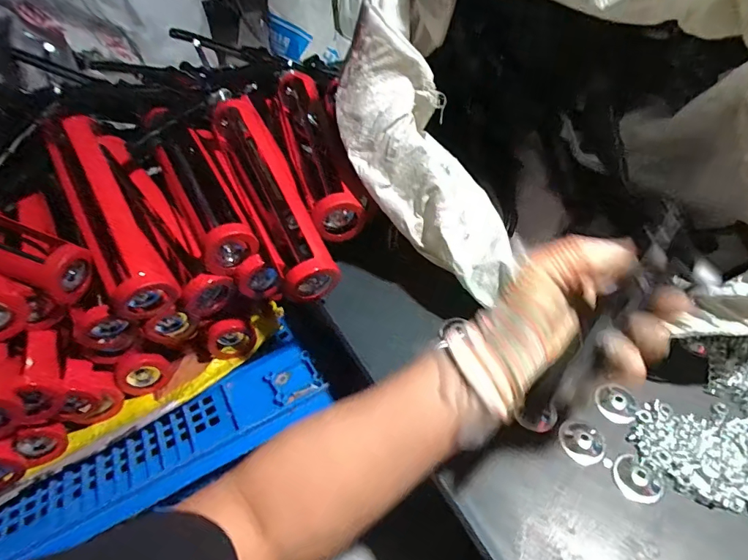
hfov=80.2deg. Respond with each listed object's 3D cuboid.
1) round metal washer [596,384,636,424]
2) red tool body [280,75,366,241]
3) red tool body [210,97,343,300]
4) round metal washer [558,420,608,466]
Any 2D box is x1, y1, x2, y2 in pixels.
[{"bbox_3d":[0.196,0.100,0.360,0.029,0.004,0.036,9,45,19],"label":"round metal washer"},{"bbox_3d":[-0.074,-0.157,0.511,0.053,0.057,0.287,-14,47,-9],"label":"red tool body"},{"bbox_3d":[-0.112,-0.099,0.466,0.054,0.087,0.267,-22,49,-15],"label":"red tool body"},{"bbox_3d":[0.161,0.123,0.343,0.032,0.007,0.035,-2,47,2],"label":"round metal washer"}]

